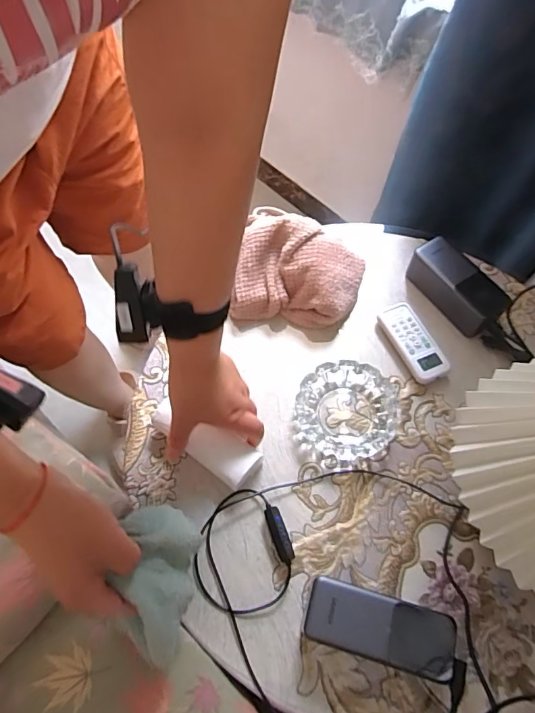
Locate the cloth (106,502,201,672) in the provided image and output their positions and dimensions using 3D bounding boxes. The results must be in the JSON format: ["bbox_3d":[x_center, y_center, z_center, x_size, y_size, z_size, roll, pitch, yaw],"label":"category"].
[{"bbox_3d":[-0.087,0.184,0.376,0.051,0.053,0.118,2,67,-2],"label":"cloth"}]

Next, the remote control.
[{"bbox_3d":[0.184,-0.020,0.584,0.044,0.017,0.108,-20,69,-11],"label":"remote control"}]

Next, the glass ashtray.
[{"bbox_3d":[0.092,0.068,0.546,0.115,0.028,0.119,10,67,2],"label":"glass ashtray"}]

